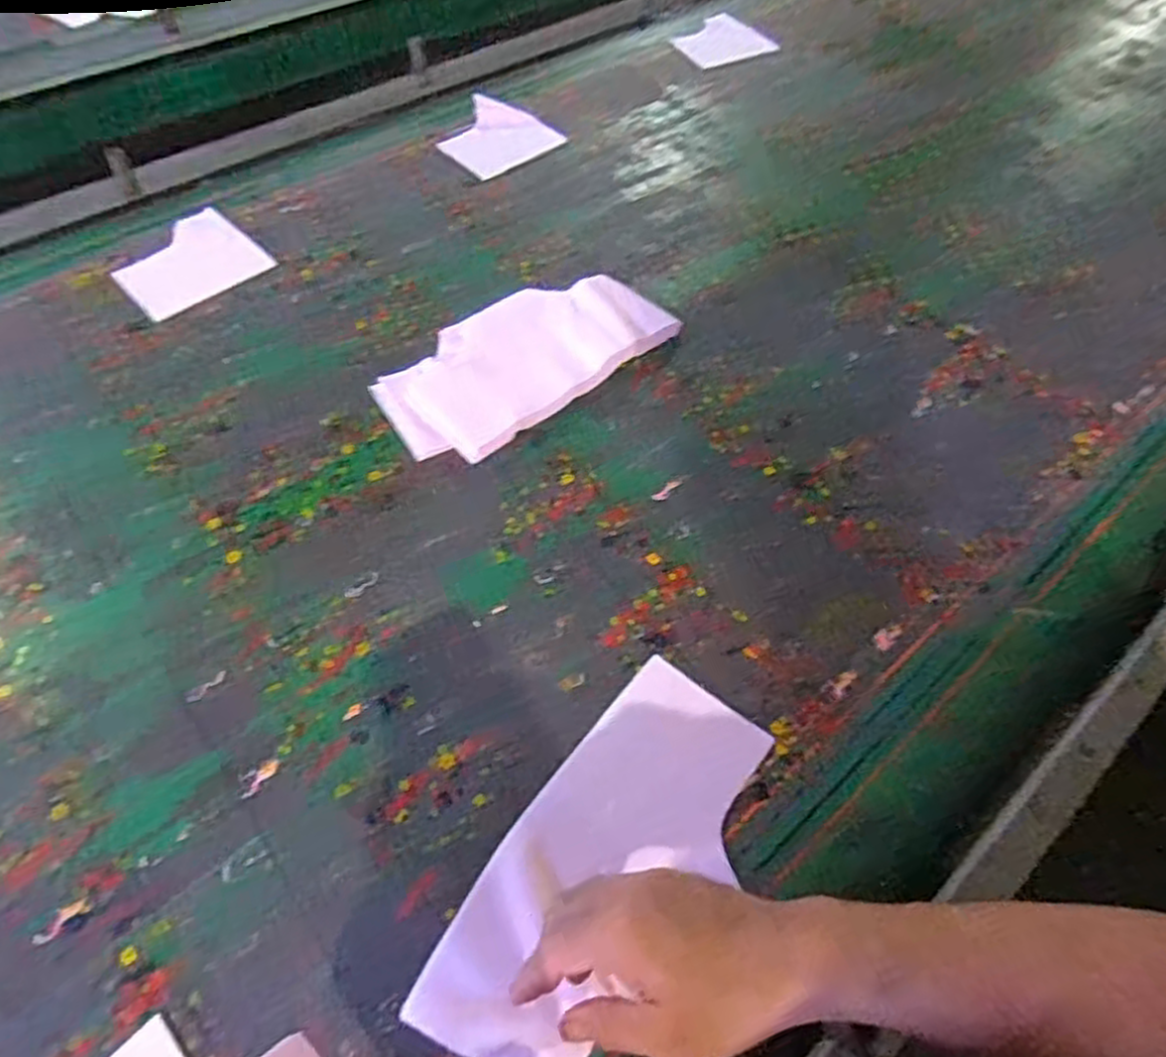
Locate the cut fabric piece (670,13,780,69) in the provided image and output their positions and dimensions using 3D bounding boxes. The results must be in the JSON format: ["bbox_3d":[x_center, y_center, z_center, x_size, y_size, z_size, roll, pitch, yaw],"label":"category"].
[{"bbox_3d":[0.245,-0.914,1.380,0.151,0.019,0.195,-19,59,-15],"label":"cut fabric piece"}]

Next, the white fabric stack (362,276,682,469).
[{"bbox_3d":[-0.070,-0.200,0.864,0.339,0.030,0.176,-35,65,-23],"label":"white fabric stack"}]

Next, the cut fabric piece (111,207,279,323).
[{"bbox_3d":[-0.508,-0.342,0.957,0.160,0.005,0.162,40,63,22],"label":"cut fabric piece"}]

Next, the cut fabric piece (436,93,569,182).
[{"bbox_3d":[-0.132,-0.605,1.141,0.165,0.035,0.143,-36,65,-24],"label":"cut fabric piece"}]

